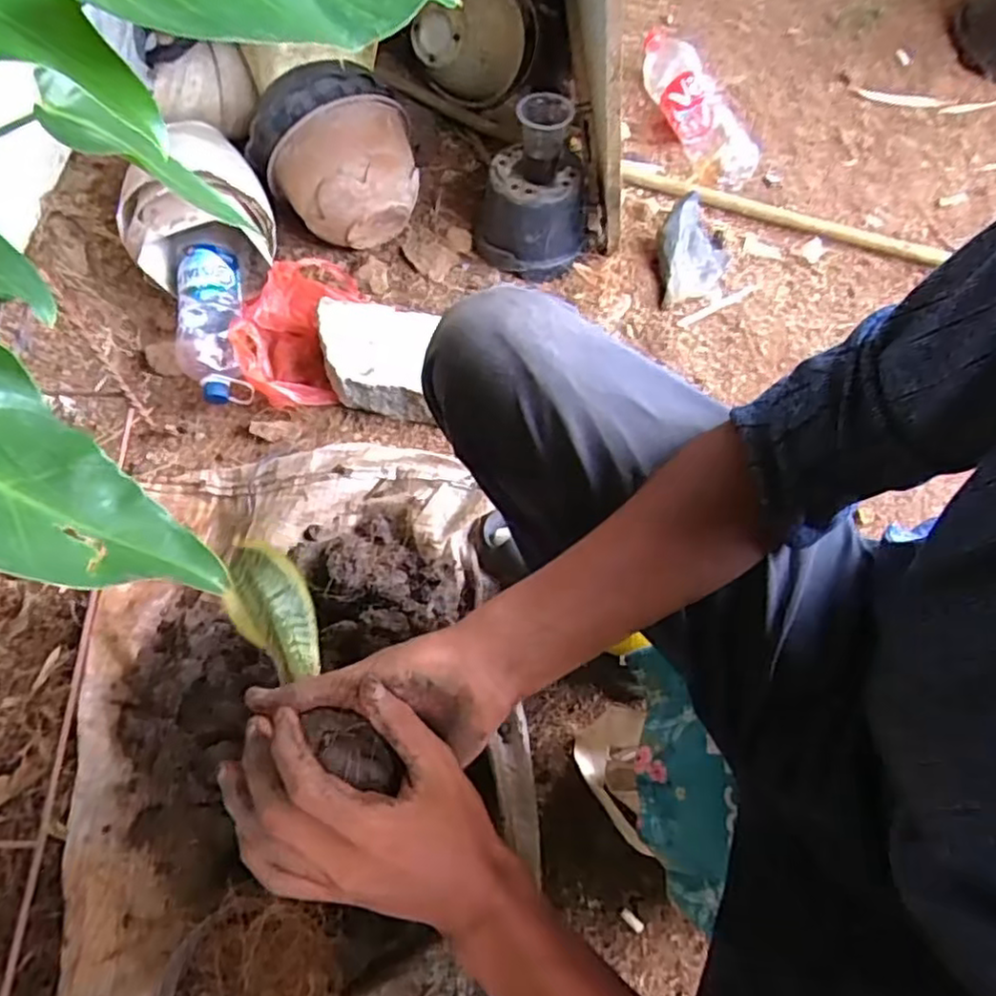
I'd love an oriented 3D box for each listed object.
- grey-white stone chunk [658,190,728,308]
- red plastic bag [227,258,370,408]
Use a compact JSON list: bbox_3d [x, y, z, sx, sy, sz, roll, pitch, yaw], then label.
[{"bbox_3d":[0.288,-0.364,1.005,0.109,0.078,0.176,17,63,6],"label":"grey-white stone chunk"},{"bbox_3d":[-0.277,-0.235,0.935,0.143,0.075,0.233,8,63,2],"label":"red plastic bag"}]

